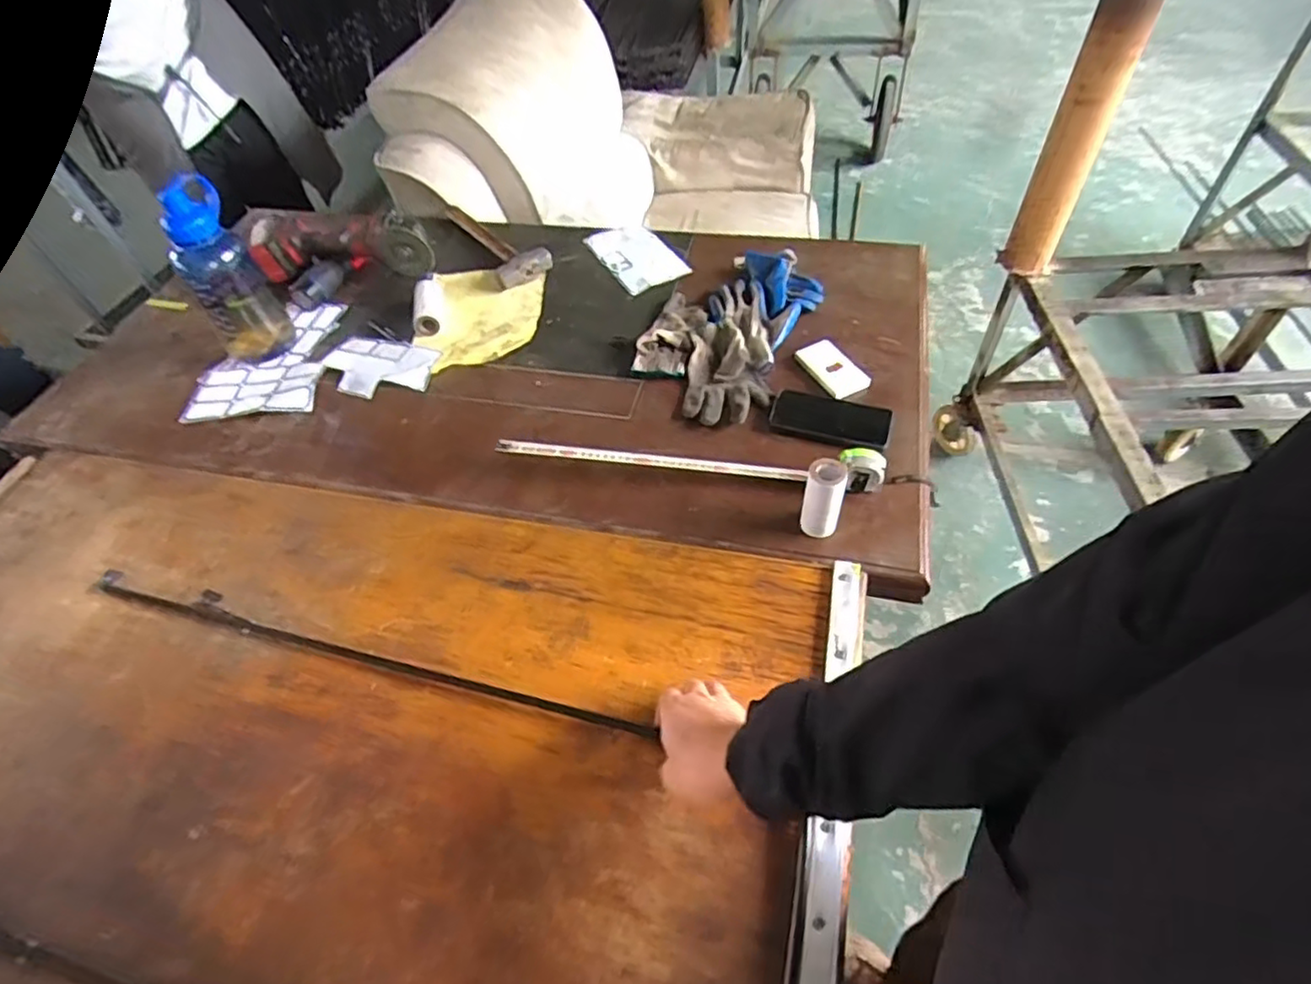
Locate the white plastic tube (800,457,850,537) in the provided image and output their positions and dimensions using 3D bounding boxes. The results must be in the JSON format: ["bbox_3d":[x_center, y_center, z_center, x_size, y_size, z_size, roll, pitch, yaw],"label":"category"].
[{"bbox_3d":[0.194,0.008,0.772,0.043,0.099,0.035,15,56,16],"label":"white plastic tube"}]

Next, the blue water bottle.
[{"bbox_3d":[-0.679,-0.344,1.045,0.116,0.254,0.102,-34,57,-19],"label":"blue water bottle"}]

